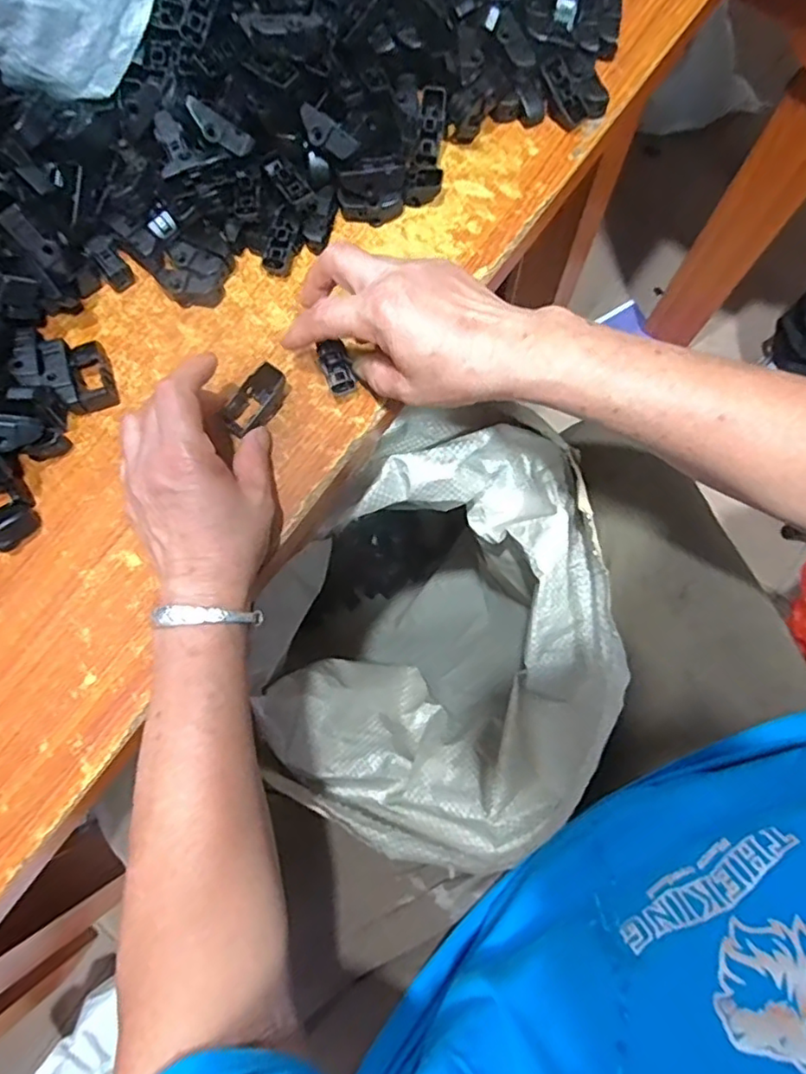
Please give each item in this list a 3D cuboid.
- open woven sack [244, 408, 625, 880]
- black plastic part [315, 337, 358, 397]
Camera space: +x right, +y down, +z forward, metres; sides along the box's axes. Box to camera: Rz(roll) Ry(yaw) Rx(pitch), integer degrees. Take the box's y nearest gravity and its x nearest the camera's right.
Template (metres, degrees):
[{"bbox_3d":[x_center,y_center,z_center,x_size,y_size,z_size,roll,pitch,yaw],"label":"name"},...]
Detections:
[{"bbox_3d":[0.011,0.116,0.715,0.293,0.544,0.334,-3,78,2],"label":"open woven sack"},{"bbox_3d":[-0.044,-0.112,0.404,0.018,0.015,0.032,-21,80,-3],"label":"black plastic part"}]

